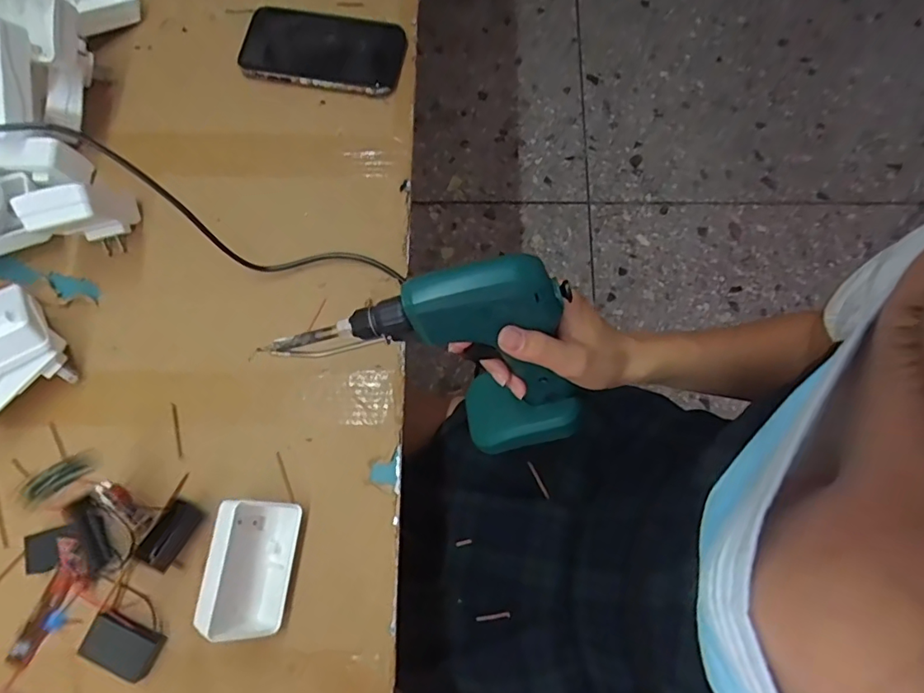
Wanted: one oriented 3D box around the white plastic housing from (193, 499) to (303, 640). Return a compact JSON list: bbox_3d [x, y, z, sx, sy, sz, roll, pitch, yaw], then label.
[{"bbox_3d":[-0.151,0.157,0.388,0.053,0.044,0.092,5,75,1],"label":"white plastic housing"}]

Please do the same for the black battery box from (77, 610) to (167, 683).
[{"bbox_3d":[-0.243,0.215,0.392,0.049,0.021,0.030,26,76,6],"label":"black battery box"}]

